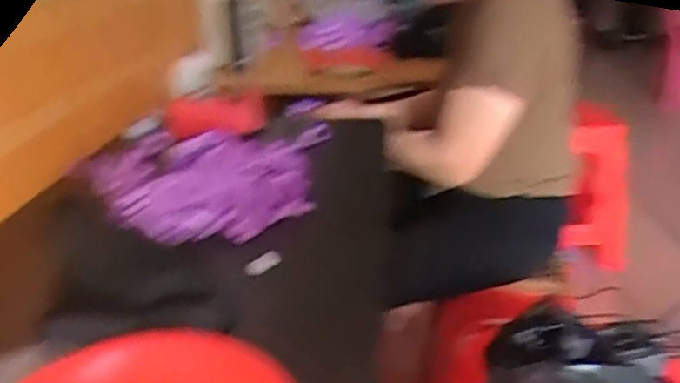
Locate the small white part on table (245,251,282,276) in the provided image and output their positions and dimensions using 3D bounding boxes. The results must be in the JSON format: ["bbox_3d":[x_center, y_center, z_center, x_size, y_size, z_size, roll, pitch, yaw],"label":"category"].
[{"bbox_3d":[-0.084,0.078,0.660,0.045,0.018,0.009,-30,17,17],"label":"small white part on table"}]

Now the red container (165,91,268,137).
[{"bbox_3d":[-0.214,-0.129,1.045,0.177,0.070,0.064,0,24,5],"label":"red container"}]

